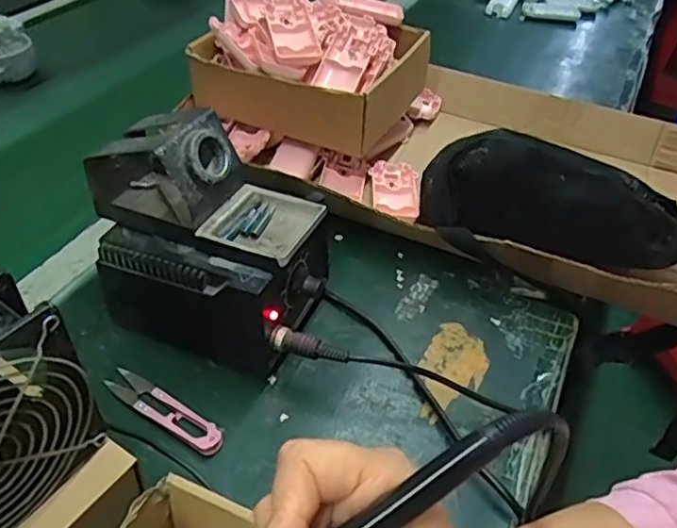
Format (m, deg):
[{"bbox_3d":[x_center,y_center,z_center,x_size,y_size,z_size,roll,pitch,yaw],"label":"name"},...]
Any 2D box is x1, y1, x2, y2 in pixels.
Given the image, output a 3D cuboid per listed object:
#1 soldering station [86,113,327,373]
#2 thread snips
[{"bbox_3d":[-0.099,-0.021,0.470,0.174,0.161,0.110,17,44,12],"label":"soldering station"},{"bbox_3d":[-0.124,0.102,0.441,0.103,0.010,0.023,26,46,21],"label":"thread snips"}]

